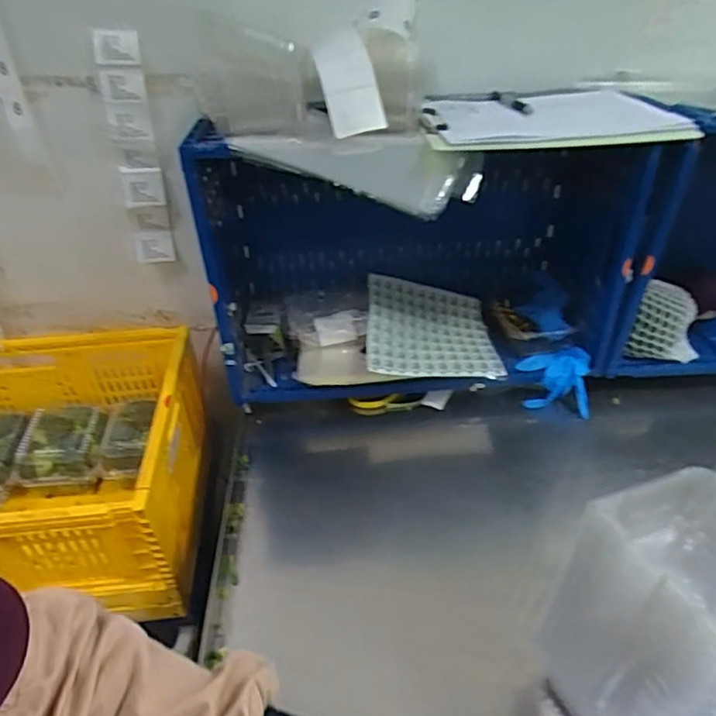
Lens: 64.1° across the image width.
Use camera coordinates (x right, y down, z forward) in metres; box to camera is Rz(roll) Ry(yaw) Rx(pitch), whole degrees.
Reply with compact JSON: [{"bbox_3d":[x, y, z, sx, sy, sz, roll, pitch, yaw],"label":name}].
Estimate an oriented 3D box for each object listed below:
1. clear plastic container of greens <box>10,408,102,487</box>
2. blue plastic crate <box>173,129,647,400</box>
[{"bbox_3d":[-0.520,0.151,1.010,0.120,0.053,0.161,-5,36,-5],"label":"clear plastic container of greens"},{"bbox_3d":[0.100,-0.152,0.895,0.635,0.357,0.284,-2,36,0],"label":"blue plastic crate"}]

